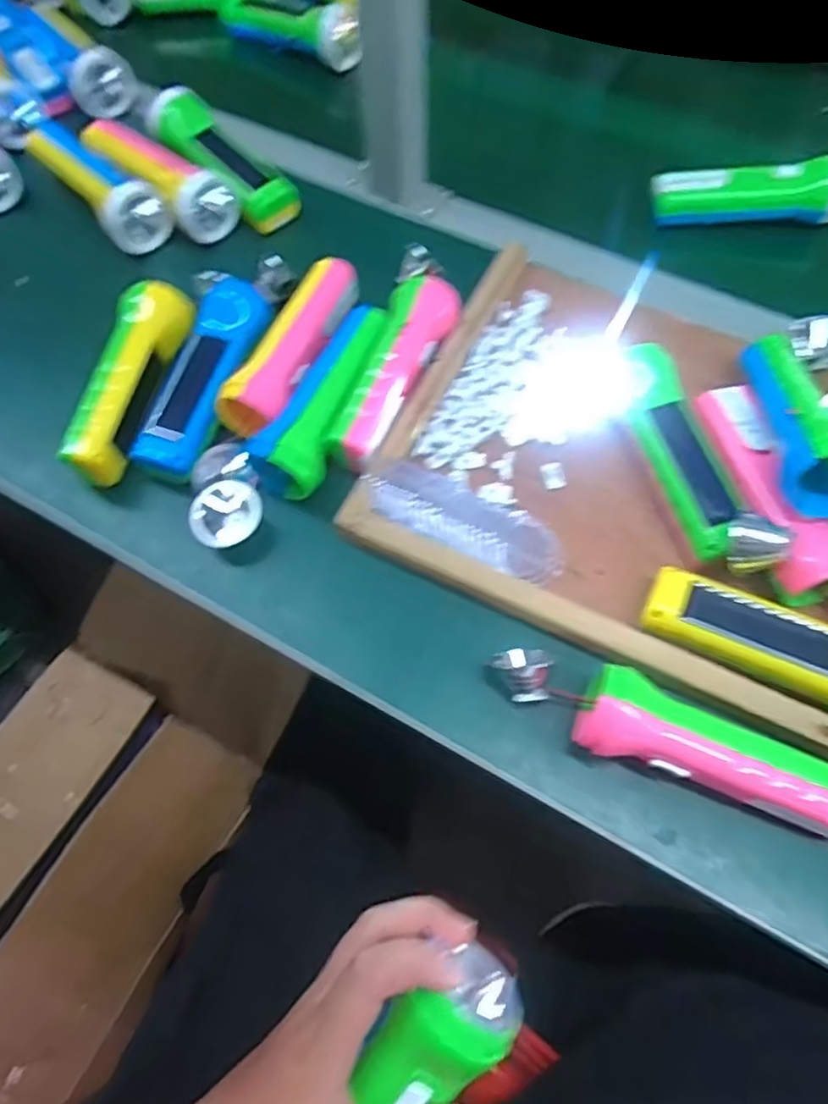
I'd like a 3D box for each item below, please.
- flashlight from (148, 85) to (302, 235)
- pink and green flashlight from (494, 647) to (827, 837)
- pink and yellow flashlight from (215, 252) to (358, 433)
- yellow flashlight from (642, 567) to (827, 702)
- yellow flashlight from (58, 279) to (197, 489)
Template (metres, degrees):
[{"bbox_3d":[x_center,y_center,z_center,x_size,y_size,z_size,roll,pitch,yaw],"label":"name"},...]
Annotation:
[{"bbox_3d":[-0.174,-0.357,0.592,0.060,0.050,0.163,-37,69,-16],"label":"flashlight"},{"bbox_3d":[0.147,0.105,0.368,0.208,0.042,0.047,21,66,11],"label":"pink and green flashlight"},{"bbox_3d":[-0.088,-0.158,0.494,0.043,0.037,0.155,23,66,12],"label":"pink and yellow flashlight"},{"bbox_3d":[0.220,0.056,0.394,0.156,0.047,0.048,25,67,13],"label":"yellow flashlight"},{"bbox_3d":[-0.210,-0.125,0.490,0.047,0.054,0.162,9,64,6],"label":"yellow flashlight"}]

